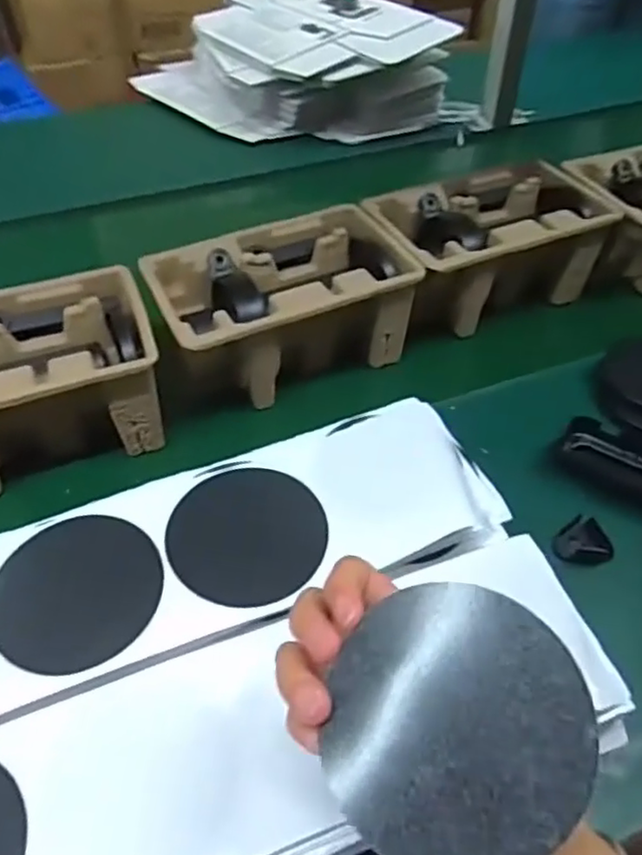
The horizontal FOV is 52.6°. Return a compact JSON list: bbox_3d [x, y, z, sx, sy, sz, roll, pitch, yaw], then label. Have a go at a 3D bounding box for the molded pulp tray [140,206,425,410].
[{"bbox_3d":[-0.037,-0.109,0.615,0.222,0.107,0.147,-19,46,-19],"label":"molded pulp tray"}]

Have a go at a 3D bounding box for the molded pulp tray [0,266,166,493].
[{"bbox_3d":[-0.254,-0.034,0.542,0.224,0.103,0.143,-18,46,-17],"label":"molded pulp tray"}]

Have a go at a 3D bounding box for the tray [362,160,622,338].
[{"bbox_3d":[0.169,-0.185,0.685,0.229,0.104,0.141,-17,45,-17],"label":"tray"}]

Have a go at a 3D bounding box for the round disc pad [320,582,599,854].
[{"bbox_3d":[0.048,0.103,0.230,0.088,0.004,0.092,-6,58,10],"label":"round disc pad"}]

